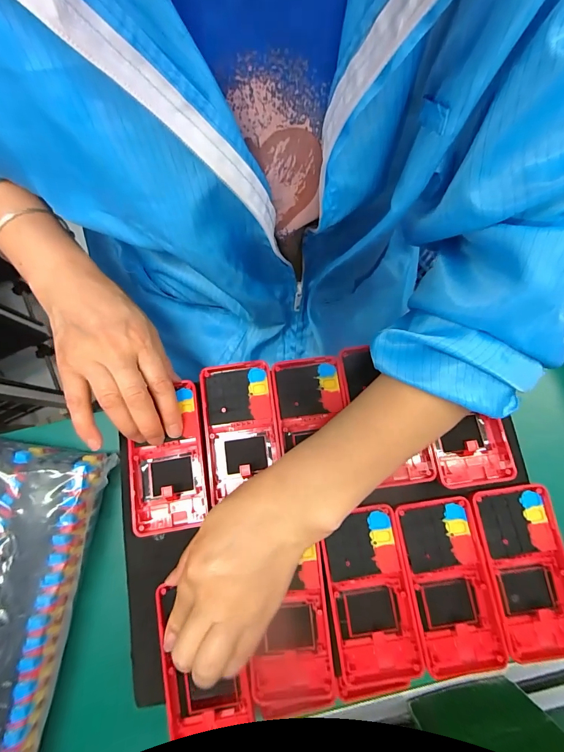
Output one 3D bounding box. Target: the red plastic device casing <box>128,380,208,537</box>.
[{"bbox_3d":[-0.098,0.069,0.295,0.059,0.015,0.119,-8,79,-2],"label":"red plastic device casing"}]

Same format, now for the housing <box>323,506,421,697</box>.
[{"bbox_3d":[0.068,0.178,0.268,0.063,0.007,0.140,-7,79,-1],"label":"housing"}]

